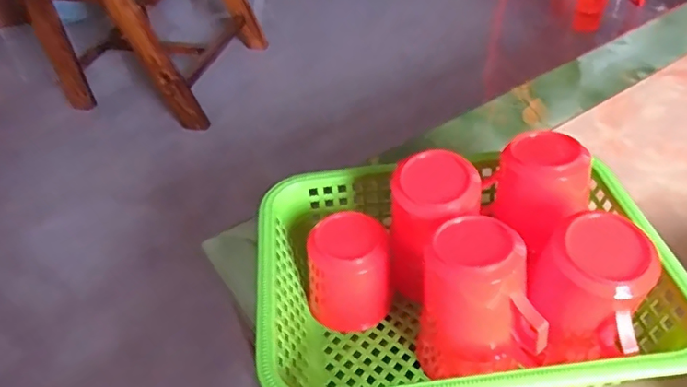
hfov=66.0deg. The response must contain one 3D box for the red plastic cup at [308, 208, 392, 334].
[{"bbox_3d":[0.003,0.064,0.431,0.064,0.083,0.059,-3,43,3],"label":"red plastic cup"}]

